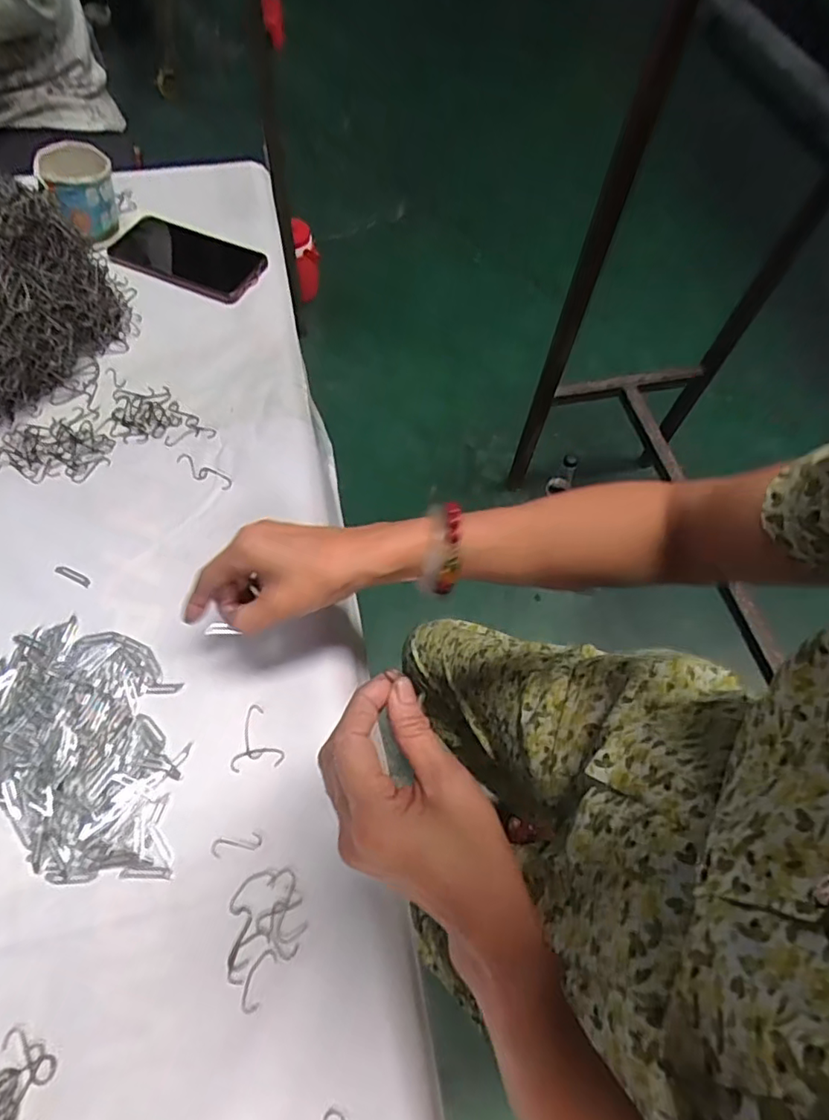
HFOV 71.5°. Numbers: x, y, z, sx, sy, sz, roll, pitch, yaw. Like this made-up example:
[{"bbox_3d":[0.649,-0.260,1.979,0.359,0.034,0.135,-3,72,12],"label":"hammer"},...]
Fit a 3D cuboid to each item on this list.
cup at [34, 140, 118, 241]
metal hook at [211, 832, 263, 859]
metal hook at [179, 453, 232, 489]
[{"bbox_3d":[-0.353,-0.391,0.620,0.066,0.072,0.068,1,63,-2],"label":"cup"},{"bbox_3d":[-0.119,0.190,0.384,0.033,0.004,0.011,-8,64,-7],"label":"metal hook"},{"bbox_3d":[-0.191,-0.079,0.518,0.059,0.004,0.016,28,65,11],"label":"metal hook"}]

